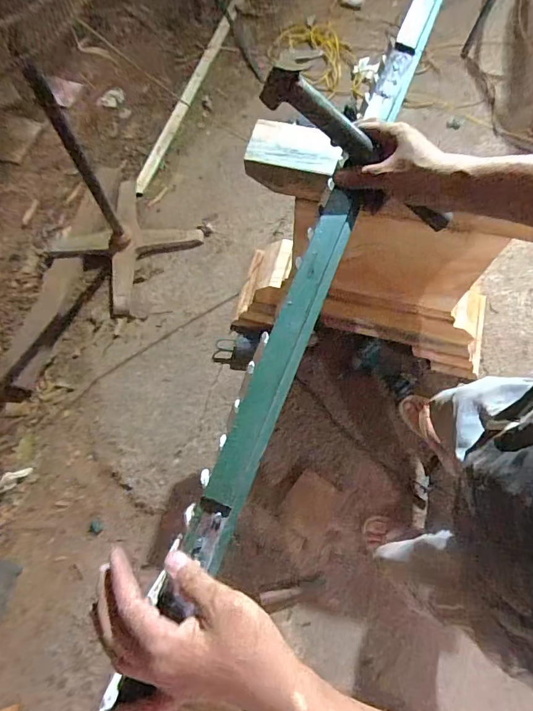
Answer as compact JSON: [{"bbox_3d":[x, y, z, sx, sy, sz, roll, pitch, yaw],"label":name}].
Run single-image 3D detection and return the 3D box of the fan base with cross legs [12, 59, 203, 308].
[{"bbox_3d":[-0.491,-0.470,1.252,0.391,0.574,0.398,39,76,12],"label":"fan base with cross legs"}]

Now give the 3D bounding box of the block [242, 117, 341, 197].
[{"bbox_3d":[0.057,-0.404,0.907,0.179,0.091,0.124,14,70,7],"label":"block"}]

